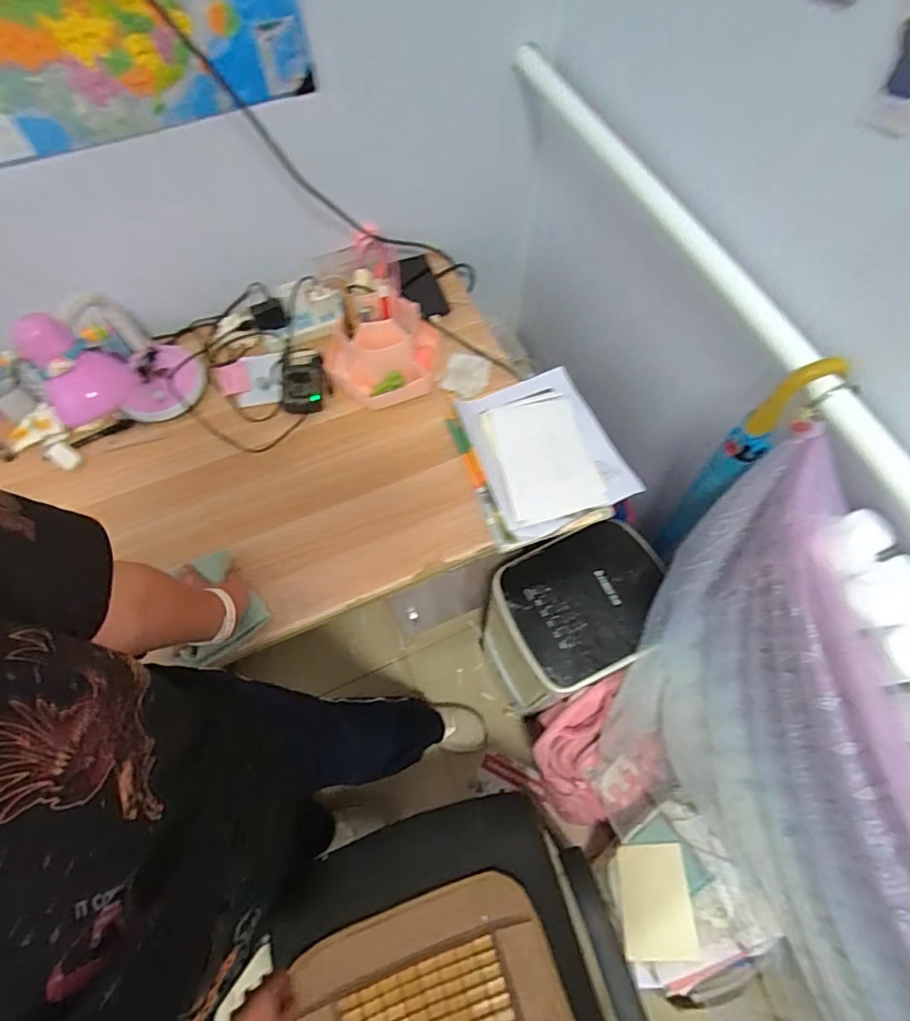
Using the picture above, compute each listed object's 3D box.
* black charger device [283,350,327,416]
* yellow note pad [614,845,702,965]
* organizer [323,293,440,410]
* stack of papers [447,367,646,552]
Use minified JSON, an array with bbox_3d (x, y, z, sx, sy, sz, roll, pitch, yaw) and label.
[{"bbox_3d":[-0.252,-0.222,0.898,0.084,0.036,0.121,-7,65,-3],"label":"black charger device"},{"bbox_3d":[0.391,0.760,1.044,0.129,0.017,0.181,-14,50,20],"label":"yellow note pad"},{"bbox_3d":[-0.116,-0.260,0.862,0.193,0.131,0.135,-8,66,-3],"label":"organizer"},{"bbox_3d":[0.132,-0.089,0.840,0.224,0.037,0.260,-18,67,-8],"label":"stack of papers"}]

